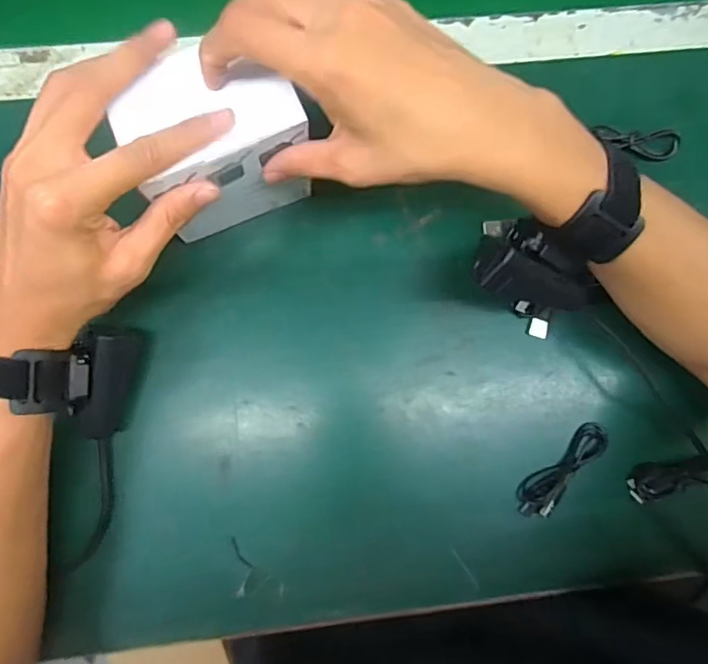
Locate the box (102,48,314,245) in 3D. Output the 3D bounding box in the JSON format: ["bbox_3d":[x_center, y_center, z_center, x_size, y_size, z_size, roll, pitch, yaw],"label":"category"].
[{"bbox_3d":[-0.082,-0.113,0.333,0.094,0.109,0.058,-24,87,-6],"label":"box"}]

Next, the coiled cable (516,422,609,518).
[{"bbox_3d":[0.150,0.099,0.384,0.084,0.011,0.026,-44,87,-6],"label":"coiled cable"}]

